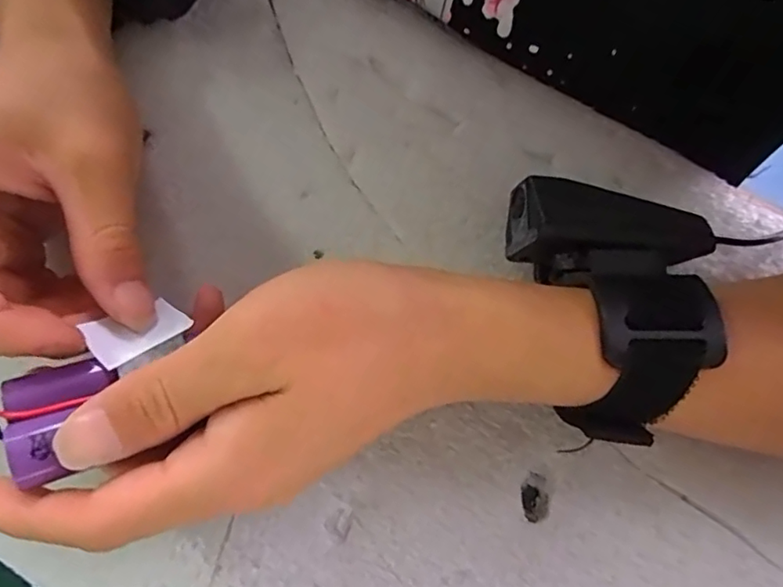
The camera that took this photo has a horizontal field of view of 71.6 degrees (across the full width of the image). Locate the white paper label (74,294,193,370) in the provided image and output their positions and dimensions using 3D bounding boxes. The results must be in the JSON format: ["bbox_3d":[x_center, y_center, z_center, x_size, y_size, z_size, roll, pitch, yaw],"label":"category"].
[{"bbox_3d":[-0.082,0.011,0.173,0.019,0.004,0.028,40,55,18],"label":"white paper label"}]

